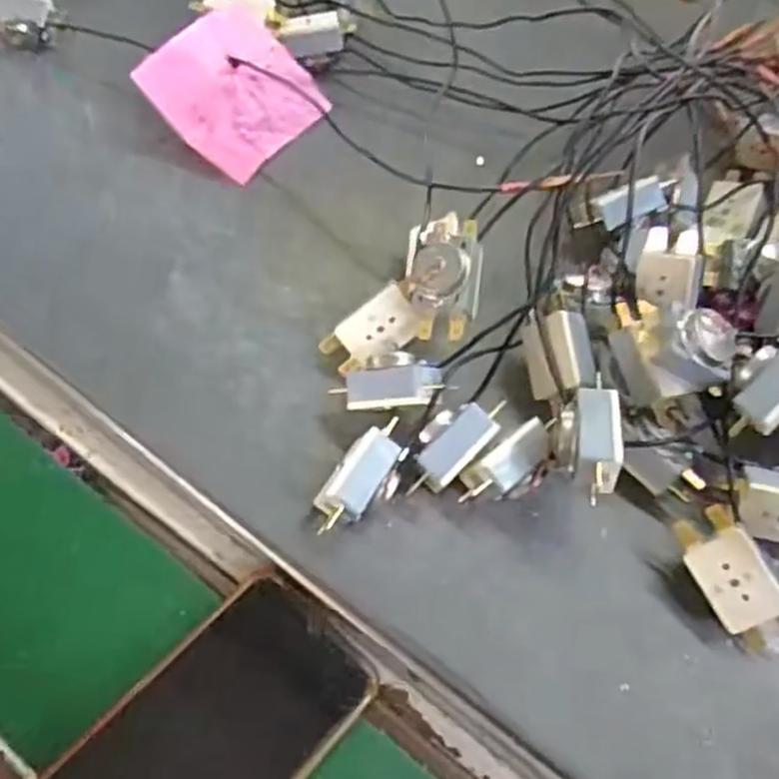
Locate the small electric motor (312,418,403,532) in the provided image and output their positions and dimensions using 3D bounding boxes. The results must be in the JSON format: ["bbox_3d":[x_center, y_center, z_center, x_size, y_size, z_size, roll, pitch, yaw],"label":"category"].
[{"bbox_3d":[-0.012,0.041,0.338,0.019,0.029,0.058,29,62,13],"label":"small electric motor"}]

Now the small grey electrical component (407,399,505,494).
[{"bbox_3d":[0.031,0.028,0.346,0.017,0.028,0.052,41,66,19],"label":"small grey electrical component"}]

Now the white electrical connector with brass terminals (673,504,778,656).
[{"bbox_3d":[0.148,0.080,0.322,0.029,0.019,0.059,-34,73,16],"label":"white electrical connector with brass terminals"}]

